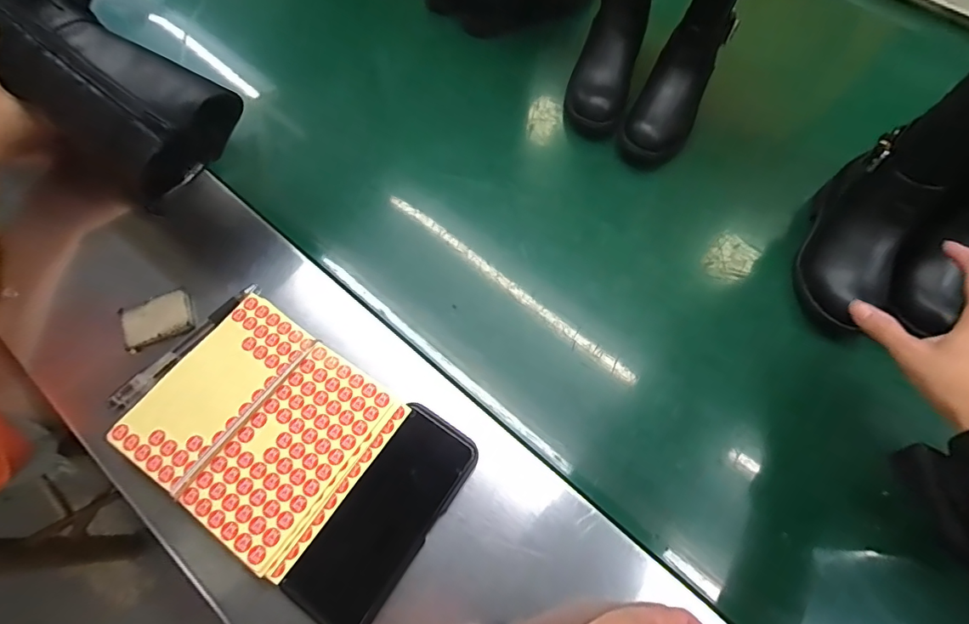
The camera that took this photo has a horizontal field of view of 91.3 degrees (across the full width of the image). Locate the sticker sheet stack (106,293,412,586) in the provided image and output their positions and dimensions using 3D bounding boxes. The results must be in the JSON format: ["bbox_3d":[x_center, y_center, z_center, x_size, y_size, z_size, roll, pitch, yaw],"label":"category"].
[{"bbox_3d":[-0.184,0.092,0.393,0.185,0.015,0.158,32,70,13],"label":"sticker sheet stack"}]

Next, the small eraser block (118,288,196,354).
[{"bbox_3d":[-0.309,0.007,0.449,0.059,0.016,0.043,-24,68,-11],"label":"small eraser block"}]

